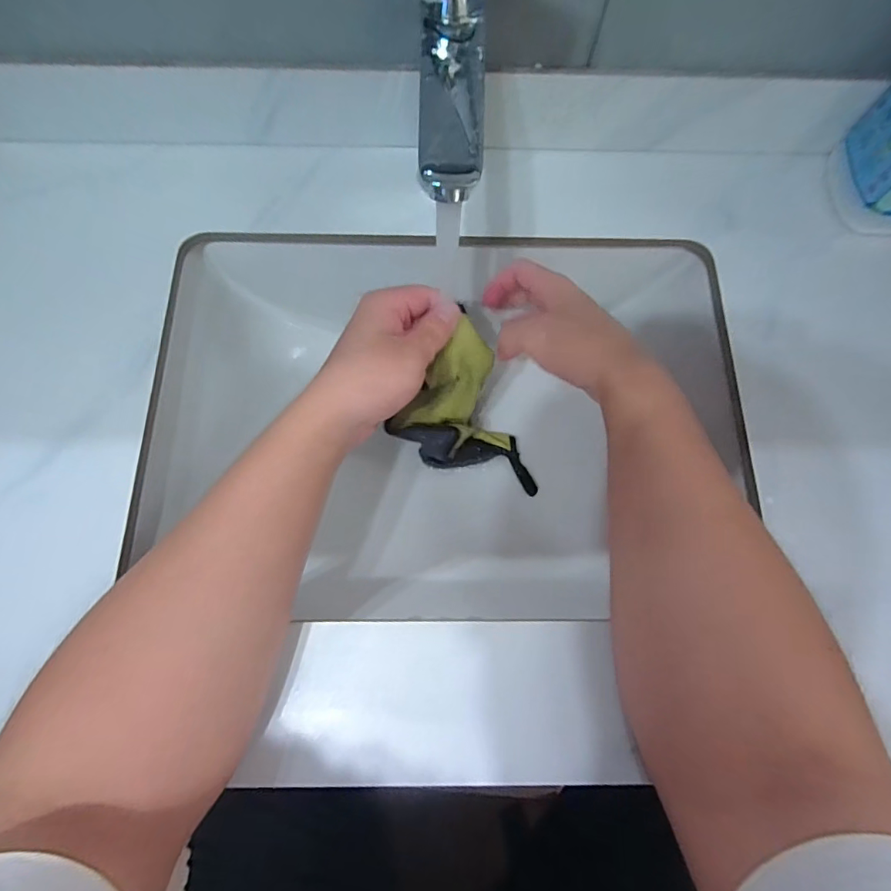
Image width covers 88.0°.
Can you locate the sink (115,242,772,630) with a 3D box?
[{"bbox_3d":[0.001,-0.033,0.418,0.443,0.140,0.342,2,74,-1],"label":"sink"}]

